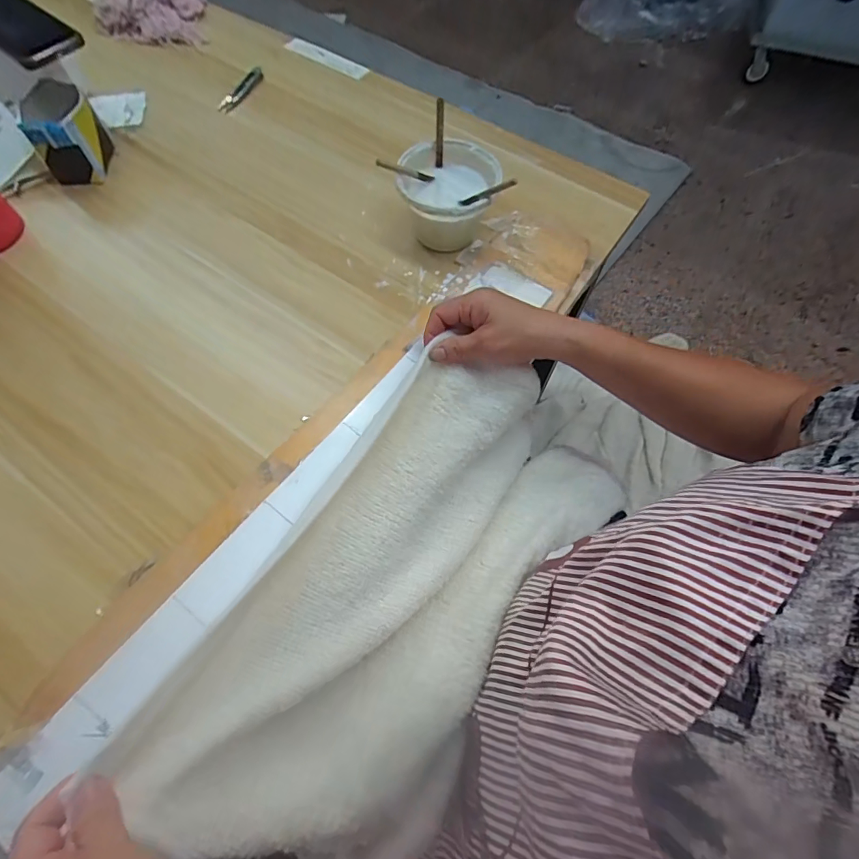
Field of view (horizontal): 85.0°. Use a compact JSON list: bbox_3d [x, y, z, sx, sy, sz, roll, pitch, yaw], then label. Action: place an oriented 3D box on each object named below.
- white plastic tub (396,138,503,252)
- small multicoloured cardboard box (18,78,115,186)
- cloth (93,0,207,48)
[{"bbox_3d":[0.021,-0.260,0.532,0.105,0.082,0.103,1,65,-1],"label":"white plastic tub"},{"bbox_3d":[-0.429,-0.348,0.562,0.062,0.073,0.077,-3,65,-3],"label":"small multicoloured cardboard box"},{"bbox_3d":[-0.432,-0.647,0.715,0.157,0.049,0.121,-3,65,-3],"label":"cloth"}]

